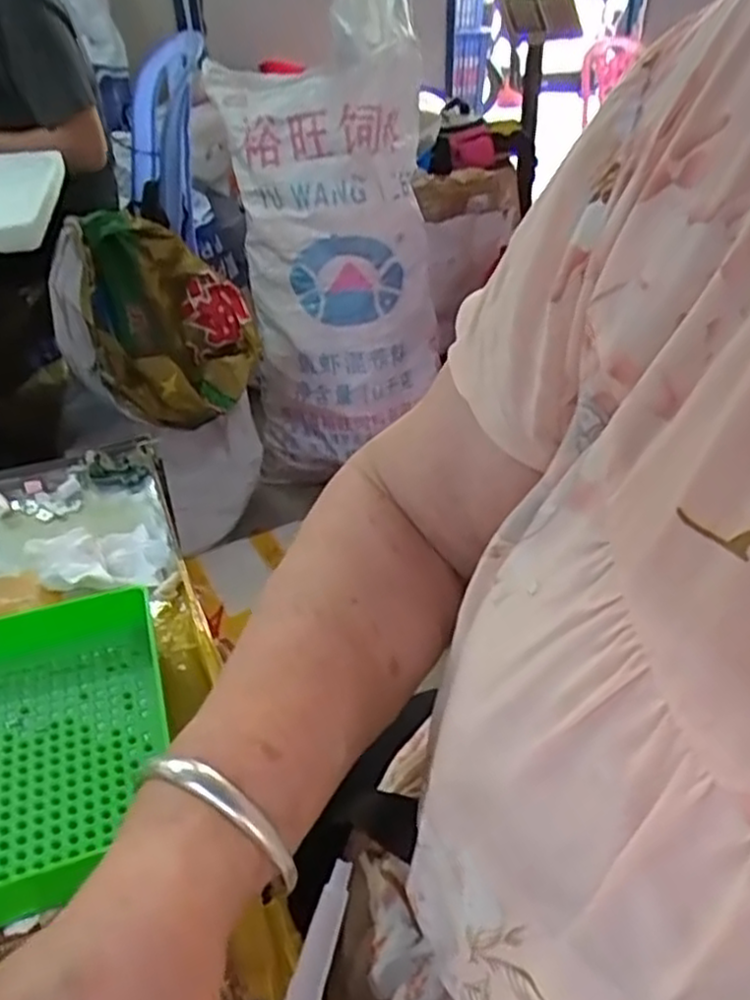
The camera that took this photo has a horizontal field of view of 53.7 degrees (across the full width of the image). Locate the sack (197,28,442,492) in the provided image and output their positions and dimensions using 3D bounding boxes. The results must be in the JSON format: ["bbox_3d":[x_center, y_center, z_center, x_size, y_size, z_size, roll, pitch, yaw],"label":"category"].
[{"bbox_3d":[-0.064,-0.409,1.463,0.374,0.760,0.222,-13,39,-15],"label":"sack"}]

